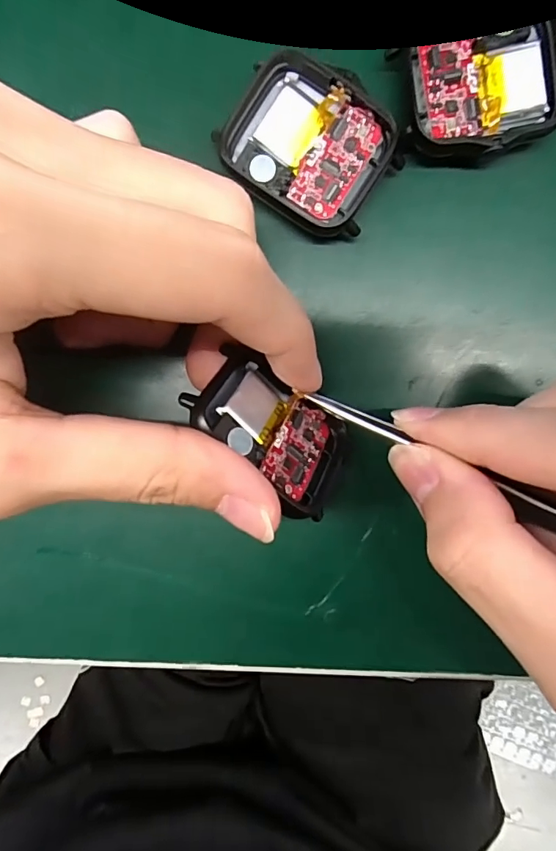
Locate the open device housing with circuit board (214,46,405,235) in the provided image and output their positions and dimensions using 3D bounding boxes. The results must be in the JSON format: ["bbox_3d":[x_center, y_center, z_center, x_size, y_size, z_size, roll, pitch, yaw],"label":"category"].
[{"bbox_3d":[0.010,-0.079,0.133,0.045,0.007,0.039,37,93,-1],"label":"open device housing with circuit board"}]

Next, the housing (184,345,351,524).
[{"bbox_3d":[0.000,0.003,0.133,0.052,0.009,0.036,42,48,-16],"label":"housing"}]

